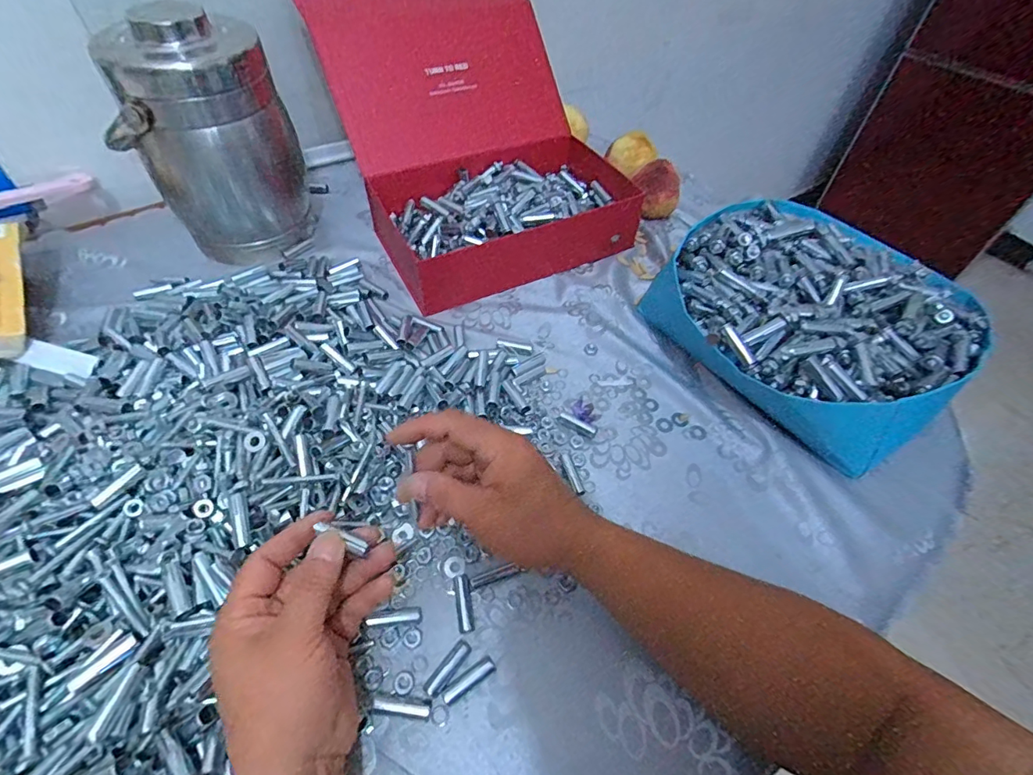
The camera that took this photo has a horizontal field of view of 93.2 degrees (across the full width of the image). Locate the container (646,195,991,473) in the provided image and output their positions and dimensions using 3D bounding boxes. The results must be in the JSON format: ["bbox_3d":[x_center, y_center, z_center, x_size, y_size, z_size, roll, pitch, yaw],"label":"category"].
[{"bbox_3d":[0.285,-0.066,0.500,0.274,0.102,0.247,38,59,23],"label":"container"}]

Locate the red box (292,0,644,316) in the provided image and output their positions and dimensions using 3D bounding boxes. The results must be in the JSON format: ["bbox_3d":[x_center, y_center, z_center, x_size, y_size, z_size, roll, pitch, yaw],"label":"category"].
[{"bbox_3d":[-0.048,-0.315,0.610,0.295,0.206,0.338,-22,57,-19],"label":"red box"}]

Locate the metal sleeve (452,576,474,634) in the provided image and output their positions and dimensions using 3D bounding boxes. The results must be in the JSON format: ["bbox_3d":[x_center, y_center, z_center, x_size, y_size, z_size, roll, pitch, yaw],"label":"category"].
[{"bbox_3d":[-0.040,0.162,0.368,0.012,0.009,0.039,-8,53,-9],"label":"metal sleeve"}]

